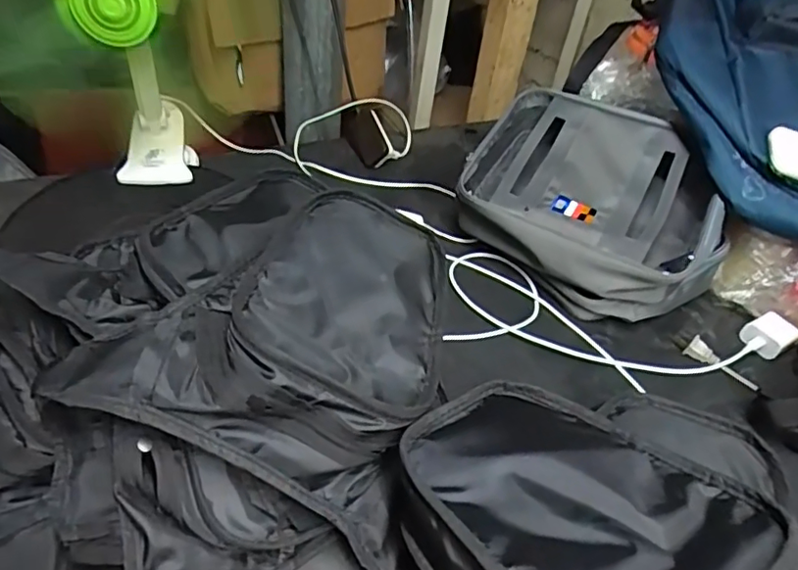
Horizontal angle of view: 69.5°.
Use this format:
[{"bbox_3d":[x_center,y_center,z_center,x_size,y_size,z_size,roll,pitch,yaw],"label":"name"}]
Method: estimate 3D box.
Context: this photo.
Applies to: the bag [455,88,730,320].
[{"bbox_3d":[0.244,-0.106,0.709,0.304,0.110,0.266,39,70,25],"label":"bag"}]

